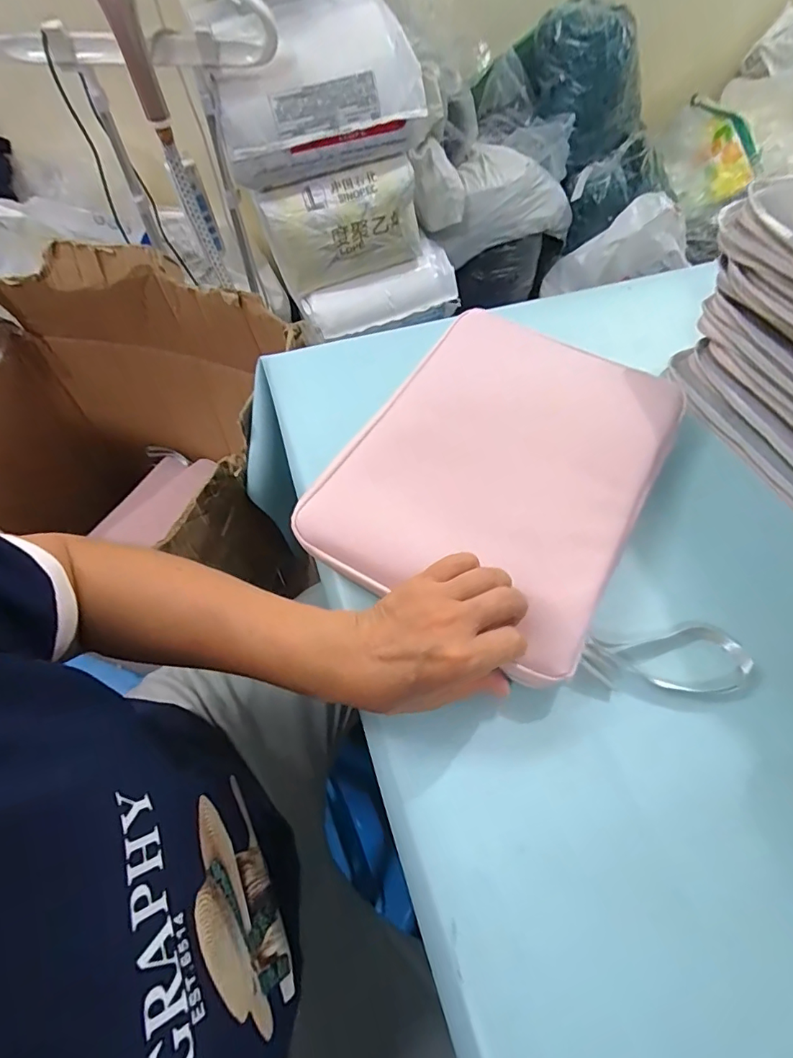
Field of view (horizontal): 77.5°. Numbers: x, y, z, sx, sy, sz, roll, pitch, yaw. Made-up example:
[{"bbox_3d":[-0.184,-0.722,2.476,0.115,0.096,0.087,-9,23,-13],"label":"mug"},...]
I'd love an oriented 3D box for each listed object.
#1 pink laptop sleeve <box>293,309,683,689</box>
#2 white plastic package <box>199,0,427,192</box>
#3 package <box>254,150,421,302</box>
[{"bbox_3d":[0.084,-0.058,0.393,0.218,0.022,0.288,27,62,16],"label":"pink laptop sleeve"},{"bbox_3d":[-0.158,-0.821,0.915,0.370,0.234,0.198,-22,61,-13],"label":"white plastic package"},{"bbox_3d":[-0.109,-0.648,1.072,0.333,0.208,0.075,-21,61,-12],"label":"package"}]

